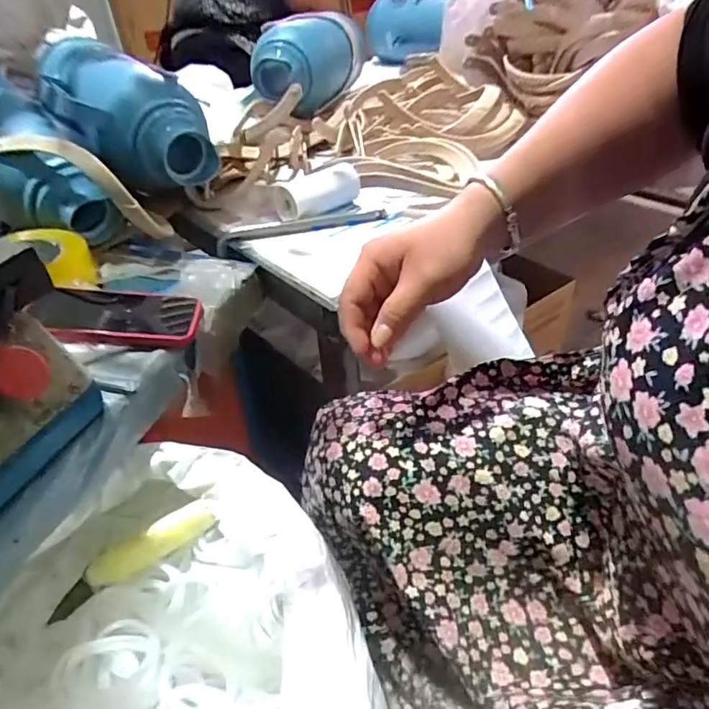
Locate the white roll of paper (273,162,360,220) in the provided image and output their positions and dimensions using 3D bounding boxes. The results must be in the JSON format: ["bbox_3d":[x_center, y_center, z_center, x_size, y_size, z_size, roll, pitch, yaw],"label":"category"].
[{"bbox_3d":[-0.053,-0.229,0.753,0.120,0.049,0.060,-32,47,-33],"label":"white roll of paper"}]

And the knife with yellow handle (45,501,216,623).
[{"bbox_3d":[-0.203,0.187,0.499,0.162,0.029,0.021,-31,45,-16],"label":"knife with yellow handle"}]

